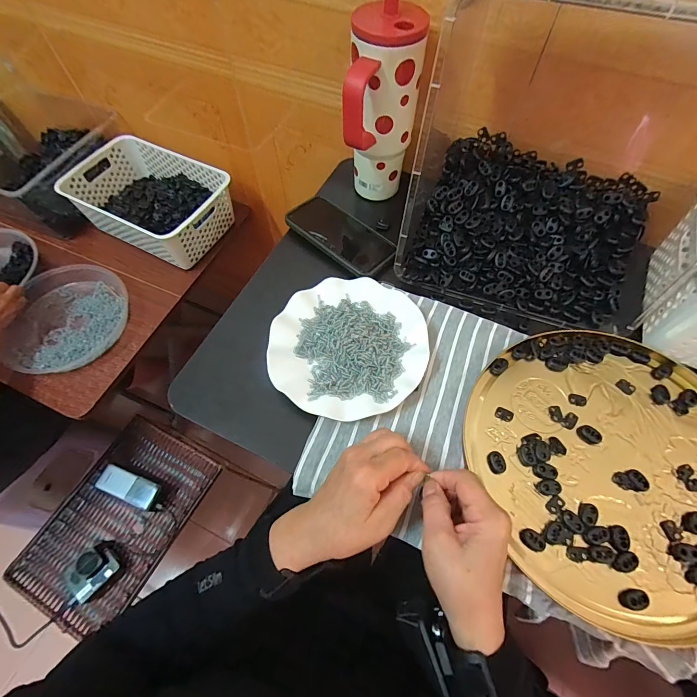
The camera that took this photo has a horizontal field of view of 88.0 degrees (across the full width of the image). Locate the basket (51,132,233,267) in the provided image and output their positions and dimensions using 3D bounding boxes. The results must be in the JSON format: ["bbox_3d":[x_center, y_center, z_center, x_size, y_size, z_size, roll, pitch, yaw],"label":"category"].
[{"bbox_3d":[-0.420,-0.321,0.777,0.311,0.097,0.207,27,66,14],"label":"basket"}]

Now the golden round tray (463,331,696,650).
[{"bbox_3d":[0.277,0.113,0.375,0.276,0.012,0.289,0,63,0],"label":"golden round tray"}]

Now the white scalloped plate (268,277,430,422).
[{"bbox_3d":[0.000,-0.005,0.431,0.177,0.026,0.178,0,63,0],"label":"white scalloped plate"}]

